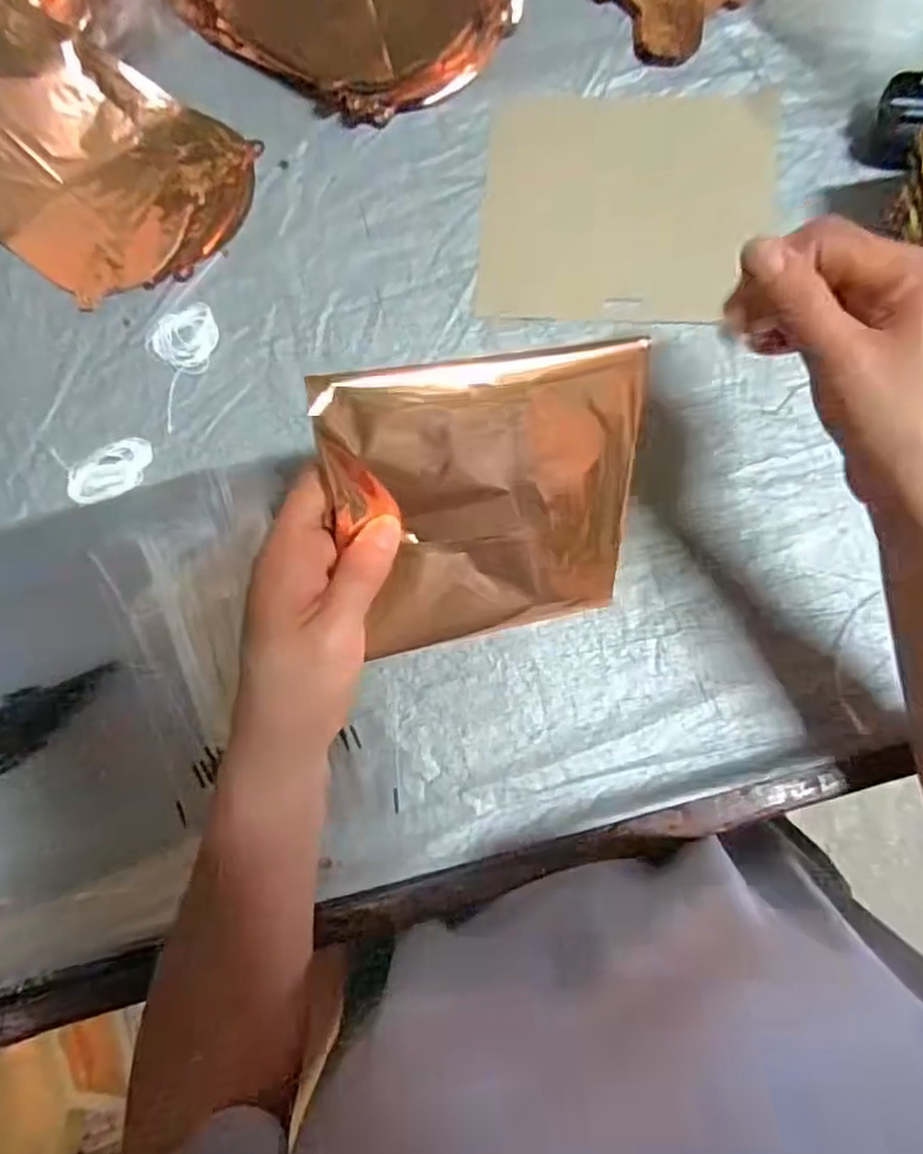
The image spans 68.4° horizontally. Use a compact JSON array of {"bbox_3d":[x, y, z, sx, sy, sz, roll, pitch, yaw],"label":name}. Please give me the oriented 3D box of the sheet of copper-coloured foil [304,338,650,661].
[{"bbox_3d":[0.013,-0.031,0.316,0.140,0.010,0.140,-10,123,-10],"label":"sheet of copper-coloured foil"}]

